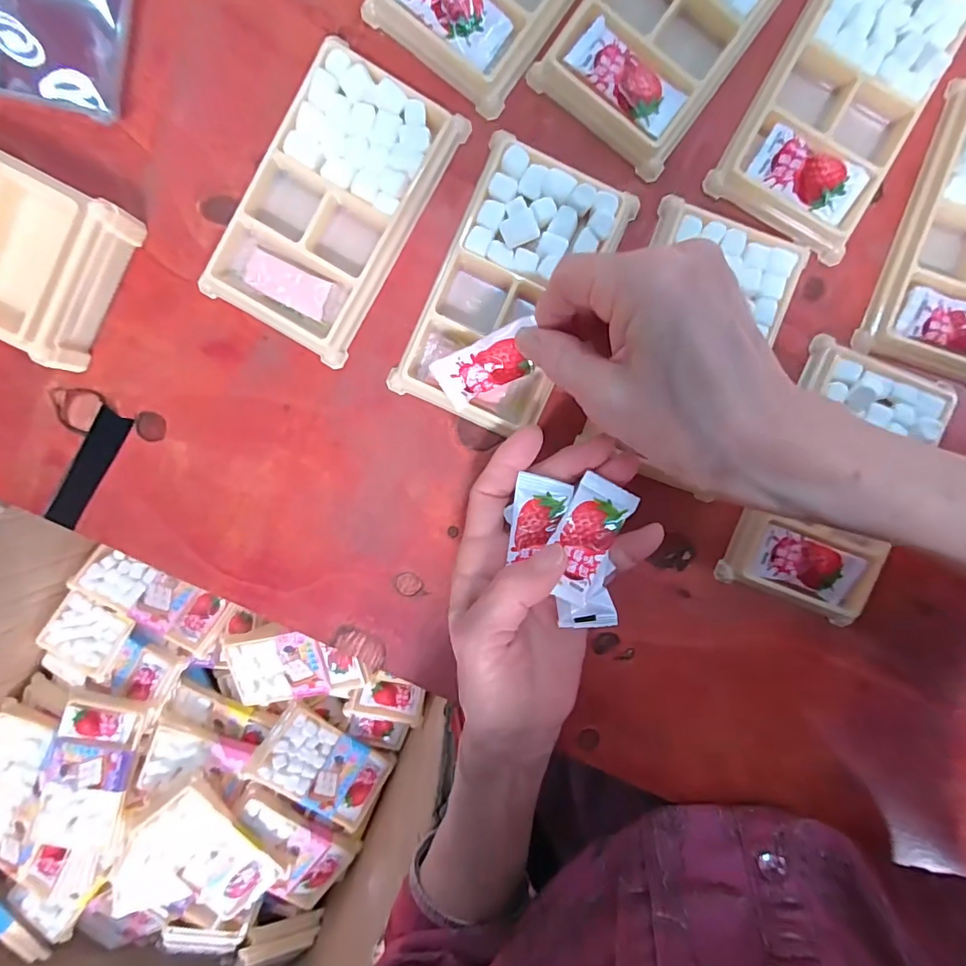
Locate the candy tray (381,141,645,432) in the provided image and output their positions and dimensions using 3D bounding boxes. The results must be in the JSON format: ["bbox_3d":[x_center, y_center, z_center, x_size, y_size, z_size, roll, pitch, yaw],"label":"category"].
[{"bbox_3d":[0.015,-0.095,0.241,0.077,0.011,0.132,24,95,-3],"label":"candy tray"}]

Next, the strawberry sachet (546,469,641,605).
[{"bbox_3d":[0.046,0.024,0.215,0.025,0.006,0.052,25,81,20],"label":"strawberry sachet"}]

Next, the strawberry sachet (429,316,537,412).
[{"bbox_3d":[0.003,-0.056,0.228,0.051,0.005,0.026,-26,113,20],"label":"strawberry sachet"}]

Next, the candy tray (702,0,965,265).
[{"bbox_3d":[0.177,-0.189,0.235,0.073,0.012,0.131,29,95,-3],"label":"candy tray"}]

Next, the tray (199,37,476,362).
[{"bbox_3d":[-0.074,-0.134,0.237,0.075,0.011,0.129,30,95,-4],"label":"tray"}]

